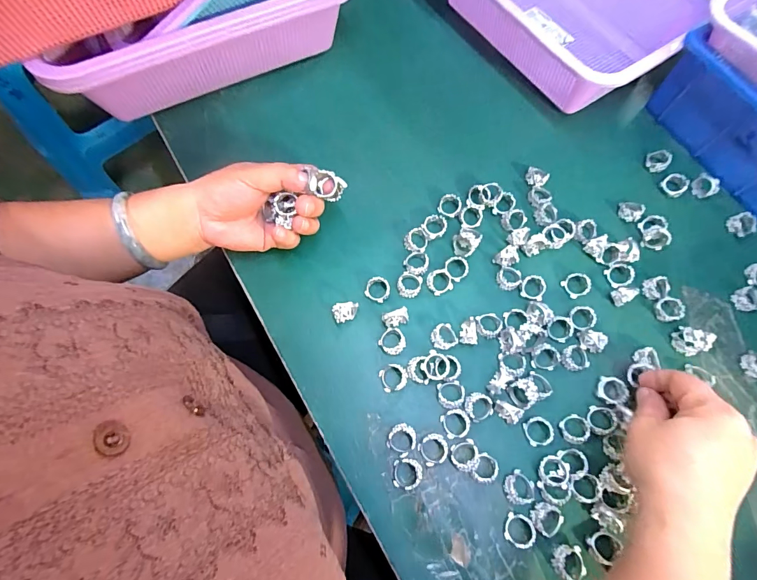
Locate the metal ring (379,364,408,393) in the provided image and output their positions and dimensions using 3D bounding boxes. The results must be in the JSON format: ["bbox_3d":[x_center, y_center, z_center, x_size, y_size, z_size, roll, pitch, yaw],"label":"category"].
[{"bbox_3d":[0.013,0.072,0.328,0.022,0.007,0.022,1,71,-2],"label":"metal ring"}]

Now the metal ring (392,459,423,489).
[{"bbox_3d":[0.022,0.141,0.302,0.021,0.012,0.021,1,71,-2],"label":"metal ring"}]

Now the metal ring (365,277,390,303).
[{"bbox_3d":[0.000,-0.001,0.351,0.021,0.010,0.020,1,71,-2],"label":"metal ring"}]

